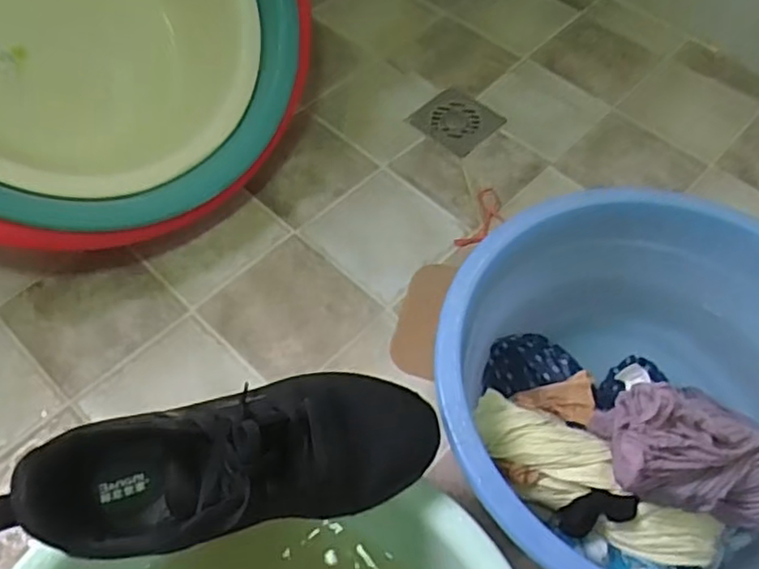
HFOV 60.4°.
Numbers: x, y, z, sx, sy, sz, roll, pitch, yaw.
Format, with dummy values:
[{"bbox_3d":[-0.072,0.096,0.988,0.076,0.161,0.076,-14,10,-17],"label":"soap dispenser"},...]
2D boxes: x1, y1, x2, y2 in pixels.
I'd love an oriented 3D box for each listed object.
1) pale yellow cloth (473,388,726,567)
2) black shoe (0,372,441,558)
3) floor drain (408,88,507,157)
[{"bbox_3d":[0.165,0.155,0.519,0.201,0.039,0.074,36,63,20],"label":"pale yellow cloth"},{"bbox_3d":[-0.097,0.117,0.431,0.282,0.083,0.100,-15,58,-11],"label":"black shoe"},{"bbox_3d":[0.107,-0.225,0.891,0.098,0.007,0.097,40,64,22],"label":"floor drain"}]

